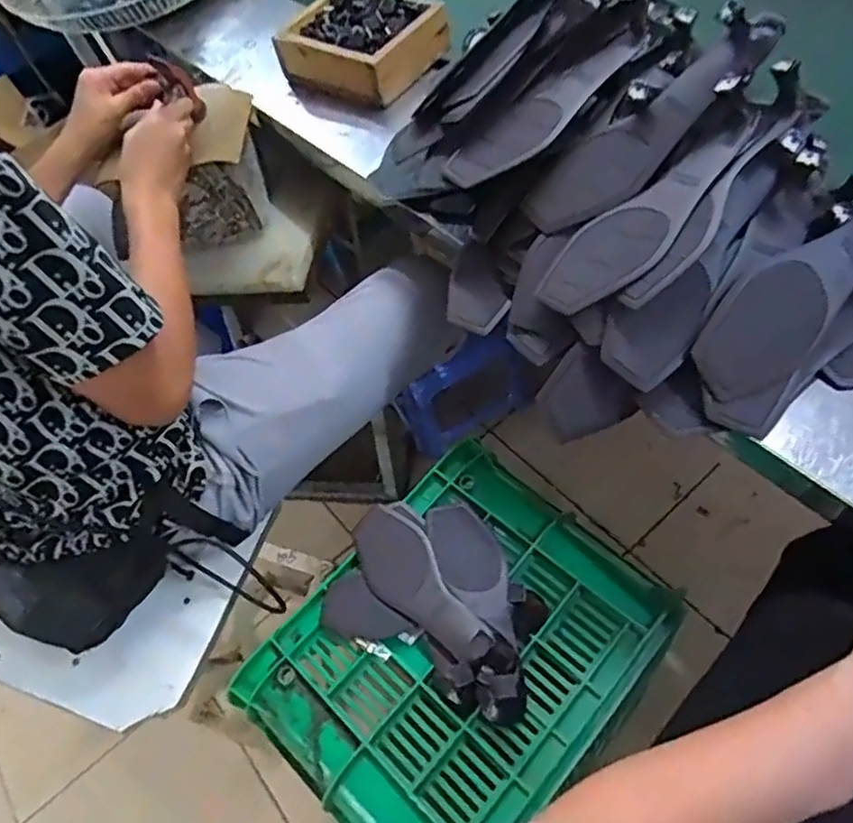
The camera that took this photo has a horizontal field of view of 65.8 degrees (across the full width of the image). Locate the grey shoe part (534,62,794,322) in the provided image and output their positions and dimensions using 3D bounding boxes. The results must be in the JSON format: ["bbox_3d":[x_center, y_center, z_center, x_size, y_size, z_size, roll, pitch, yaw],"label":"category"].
[{"bbox_3d":[0.200,-0.177,0.547,0.263,0.042,0.067,-44,55,7],"label":"grey shoe part"}]

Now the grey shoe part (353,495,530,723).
[{"bbox_3d":[0.007,0.207,0.706,0.083,0.069,0.263,-34,57,-10],"label":"grey shoe part"}]

